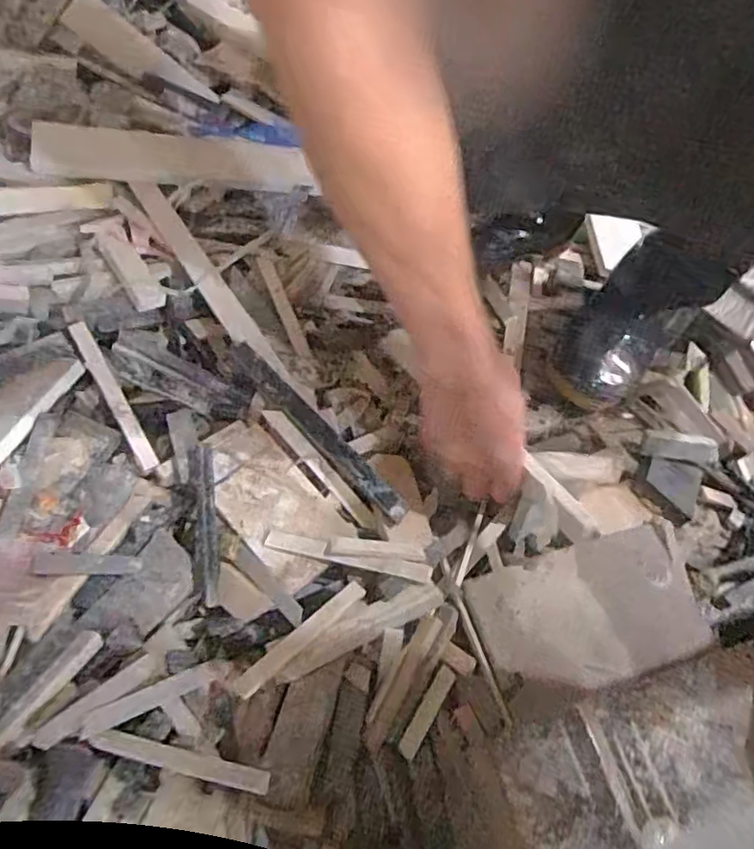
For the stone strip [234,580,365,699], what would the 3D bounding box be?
[{"bbox_3d":[-0.053,0.154,0.437,0.015,0.004,0.114,38,55,25],"label":"stone strip"}]

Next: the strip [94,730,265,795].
[{"bbox_3d":[-0.125,0.216,0.384,0.114,0.015,0.013,11,59,7],"label":"strip"}]

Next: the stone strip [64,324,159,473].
[{"bbox_3d":[-0.219,-0.026,0.492,0.014,0.009,0.140,-29,79,-16],"label":"stone strip"}]

